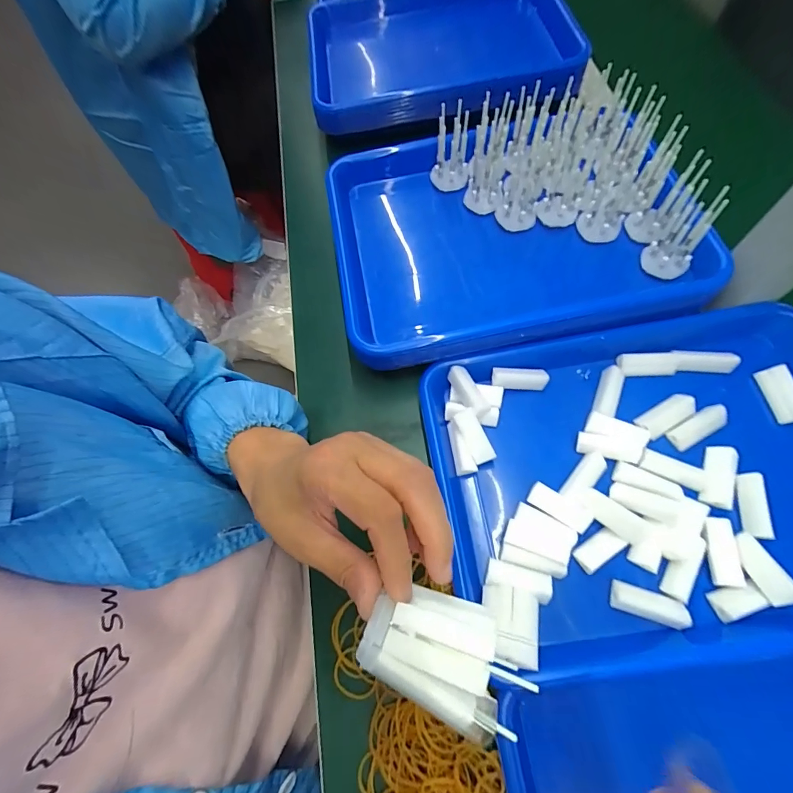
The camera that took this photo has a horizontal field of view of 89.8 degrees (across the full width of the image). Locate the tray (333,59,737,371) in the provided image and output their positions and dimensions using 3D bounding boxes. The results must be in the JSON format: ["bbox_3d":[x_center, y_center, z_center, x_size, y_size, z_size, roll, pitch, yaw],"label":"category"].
[{"bbox_3d":[0.100,-0.170,0.373,0.313,0.093,0.247,-11,67,0],"label":"tray"}]

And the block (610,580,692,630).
[{"bbox_3d":[0.176,0.145,0.279,0.047,0.015,0.018,16,69,11],"label":"block"}]

